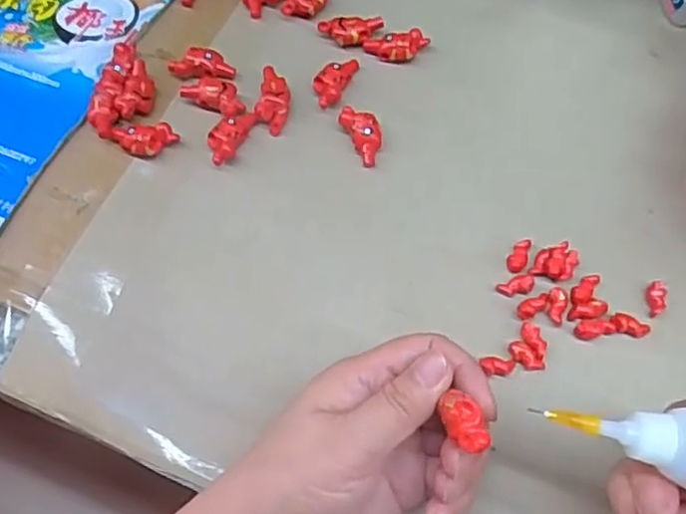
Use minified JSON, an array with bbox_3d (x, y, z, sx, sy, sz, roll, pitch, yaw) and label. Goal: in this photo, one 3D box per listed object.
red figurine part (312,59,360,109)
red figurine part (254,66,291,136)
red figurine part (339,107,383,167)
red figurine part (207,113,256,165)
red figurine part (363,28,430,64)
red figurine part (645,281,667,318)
[{"bbox_3d":[-0.005,-0.105,0.391,0.016,0.011,0.039,22,66,12],"label":"red figurine part"},{"bbox_3d":[-0.040,-0.092,0.386,0.018,0.014,0.042,5,64,4],"label":"red figurine part"},{"bbox_3d":[0.012,-0.070,0.373,0.018,0.012,0.036,-27,66,-11],"label":"red figurine part"},{"bbox_3d":[-0.064,-0.067,0.376,0.017,0.013,0.035,20,66,11],"label":"red figurine part"},{"bbox_3d":[0.033,-0.126,0.398,0.038,0.010,0.017,-10,64,-3],"label":"red figurine part"},{"bbox_3d":[0.153,0.020,0.324,0.010,0.004,0.018,17,65,10],"label":"red figurine part"}]

